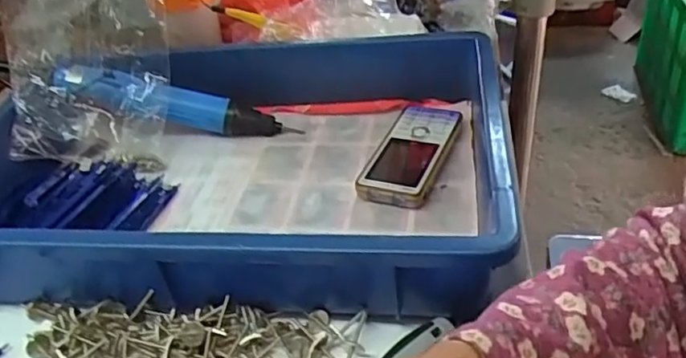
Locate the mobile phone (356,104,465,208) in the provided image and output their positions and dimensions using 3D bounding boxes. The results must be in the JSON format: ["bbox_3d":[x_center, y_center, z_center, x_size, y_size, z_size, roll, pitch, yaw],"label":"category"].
[{"bbox_3d":[0.059,-0.022,0.513,0.056,0.021,0.127,10,39,22],"label":"mobile phone"}]

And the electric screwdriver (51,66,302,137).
[{"bbox_3d":[-0.155,-0.070,0.567,0.229,0.042,0.041,13,35,-7],"label":"electric screwdriver"}]

